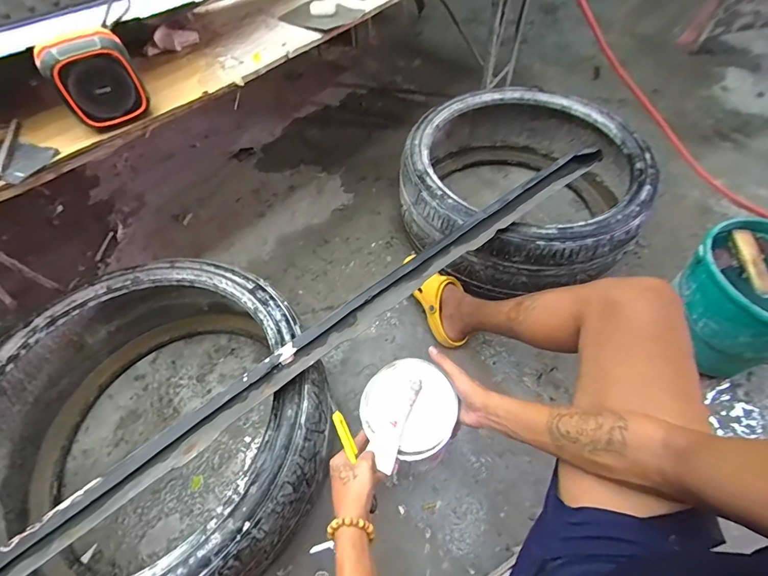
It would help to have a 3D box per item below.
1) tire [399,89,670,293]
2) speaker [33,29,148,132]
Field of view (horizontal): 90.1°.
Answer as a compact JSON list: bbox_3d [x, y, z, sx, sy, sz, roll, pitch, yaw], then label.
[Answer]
[{"bbox_3d":[0.369,-0.271,1.067,0.623,0.257,0.617,8,56,6],"label":"tire"},{"bbox_3d":[-0.386,-0.279,0.517,0.098,0.101,0.062,-32,61,-19],"label":"speaker"}]

